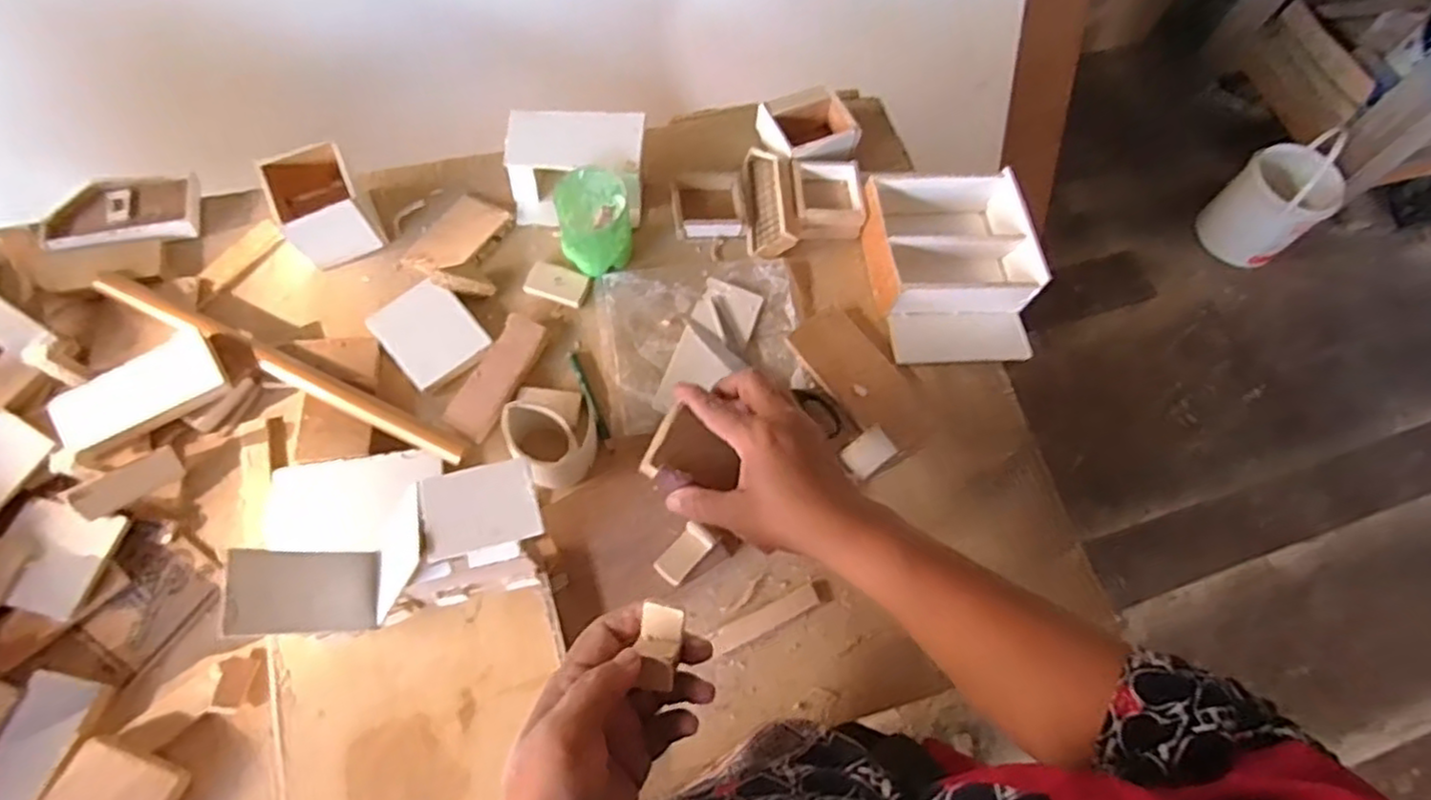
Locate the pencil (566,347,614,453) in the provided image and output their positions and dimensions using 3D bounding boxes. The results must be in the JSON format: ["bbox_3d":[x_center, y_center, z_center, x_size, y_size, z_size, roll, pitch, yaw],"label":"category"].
[{"bbox_3d":[-0.098,0.001,0.558,0.009,0.008,0.091,-21,69,-11],"label":"pencil"}]

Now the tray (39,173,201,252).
[{"bbox_3d":[-0.490,-0.157,0.589,0.110,0.017,0.073,-12,67,-8],"label":"tray"}]

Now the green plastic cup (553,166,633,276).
[{"bbox_3d":[-0.099,-0.144,0.581,0.060,0.066,0.066,1,66,-2],"label":"green plastic cup"}]

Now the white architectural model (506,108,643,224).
[{"bbox_3d":[-0.118,-0.198,0.603,0.113,0.065,0.062,0,66,-3],"label":"white architectural model"}]

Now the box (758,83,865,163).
[{"bbox_3d":[0.086,-0.250,0.657,0.082,0.036,0.065,-16,68,-9],"label":"box"}]

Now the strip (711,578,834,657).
[{"bbox_3d":[0.041,0.152,0.501,0.091,0.004,0.017,-23,69,-12],"label":"strip"}]

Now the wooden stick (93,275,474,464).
[{"bbox_3d":[-0.330,-0.028,0.537,0.324,0.017,0.020,24,67,8],"label":"wooden stick"}]

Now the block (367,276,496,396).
[{"bbox_3d":[-0.226,-0.054,0.557,0.066,0.004,0.080,-39,74,-18],"label":"block"}]

